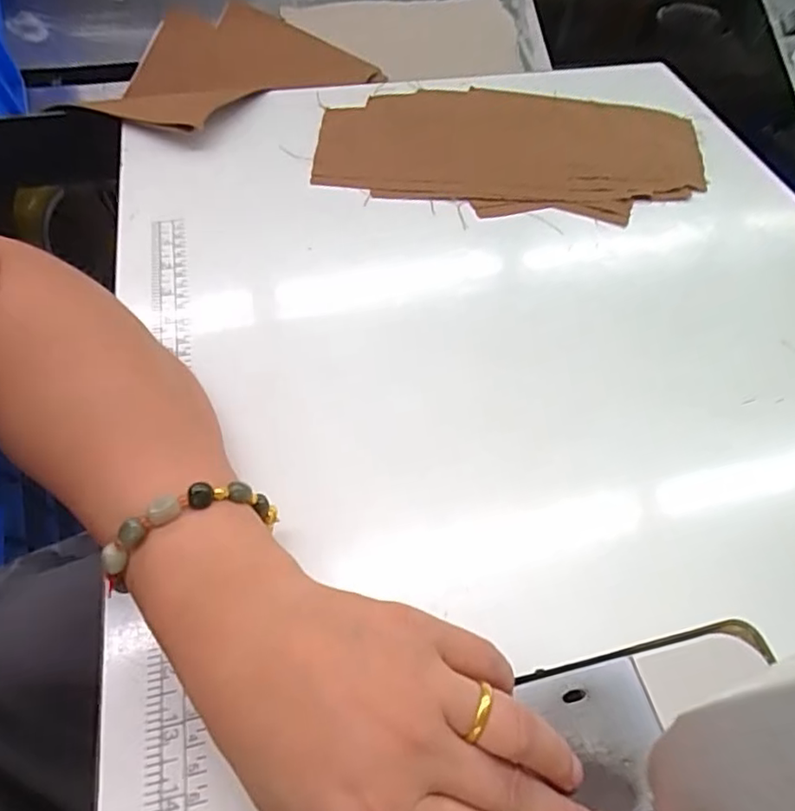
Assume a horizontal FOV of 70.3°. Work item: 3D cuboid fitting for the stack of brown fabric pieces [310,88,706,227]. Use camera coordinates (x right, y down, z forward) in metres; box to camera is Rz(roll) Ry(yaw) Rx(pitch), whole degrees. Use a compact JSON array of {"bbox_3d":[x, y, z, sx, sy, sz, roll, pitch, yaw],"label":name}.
[{"bbox_3d":[0.098,-0.227,0.484,0.325,0.020,0.166,2,56,-1],"label":"stack of brown fabric pieces"}]

